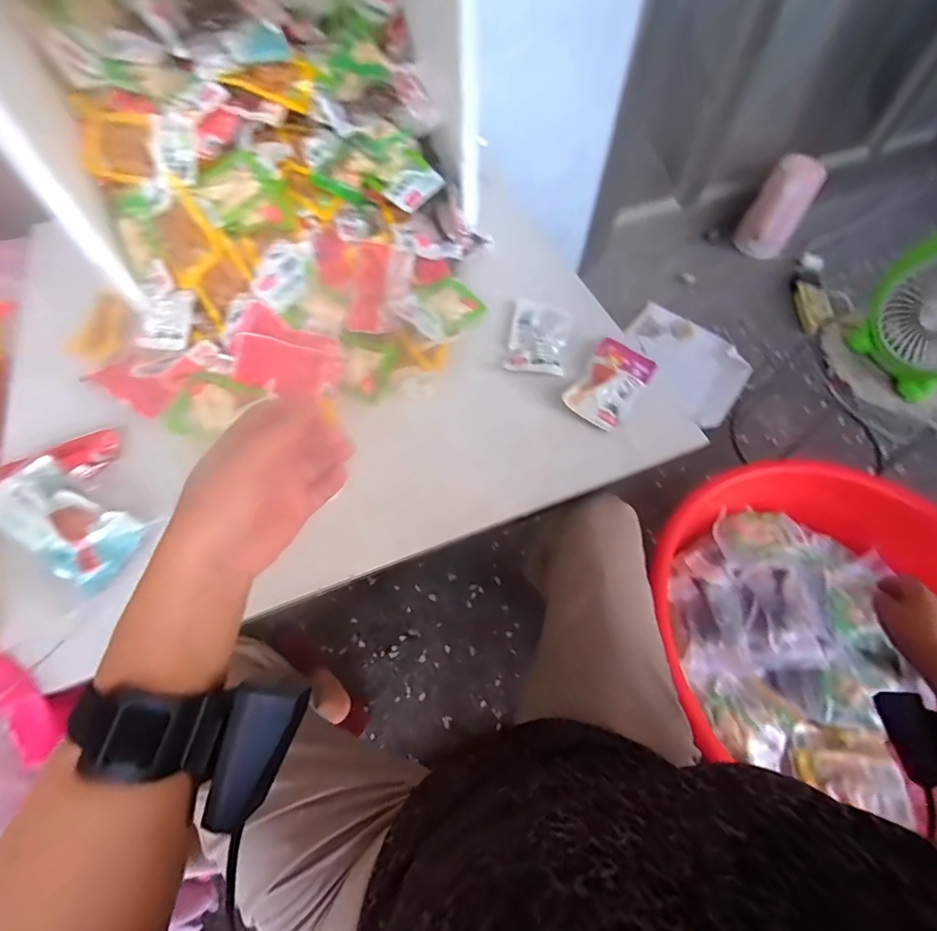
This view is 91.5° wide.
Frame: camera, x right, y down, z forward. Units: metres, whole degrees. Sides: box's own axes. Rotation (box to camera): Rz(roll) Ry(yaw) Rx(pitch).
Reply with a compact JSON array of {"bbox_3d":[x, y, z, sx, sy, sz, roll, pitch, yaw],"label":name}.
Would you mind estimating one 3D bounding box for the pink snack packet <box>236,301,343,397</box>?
[{"bbox_3d":[-0.232,-0.139,0.576,0.136,0.028,0.096,20,68,8],"label":"pink snack packet"}]

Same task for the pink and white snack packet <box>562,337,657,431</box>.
[{"bbox_3d":[0.182,-0.108,0.581,0.076,0.011,0.134,30,64,16],"label":"pink and white snack packet"}]

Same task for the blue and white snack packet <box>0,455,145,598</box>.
[{"bbox_3d":[-0.424,0.059,0.477,0.160,0.022,0.079,28,63,15],"label":"blue and white snack packet"}]

